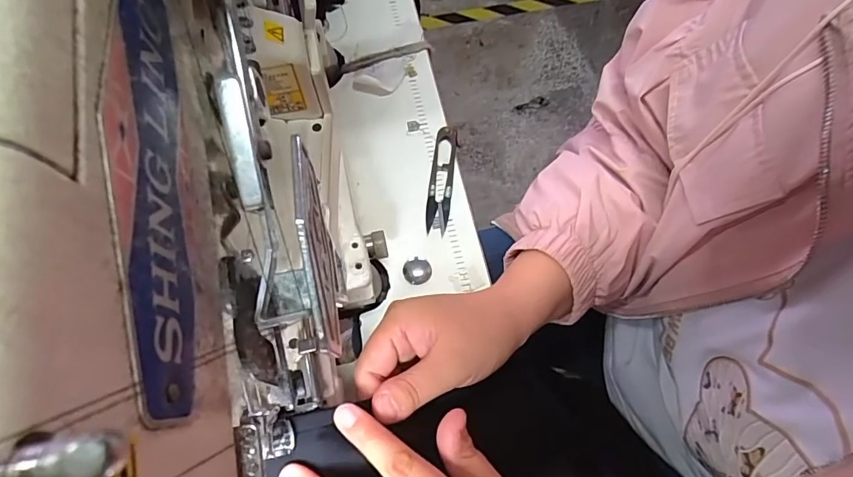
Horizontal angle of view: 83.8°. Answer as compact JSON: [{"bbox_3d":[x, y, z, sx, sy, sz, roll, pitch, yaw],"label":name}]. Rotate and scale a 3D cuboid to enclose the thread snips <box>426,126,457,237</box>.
[{"bbox_3d":[0.014,-0.054,0.431,0.020,0.012,0.102,7,71,3],"label":"thread snips"}]

